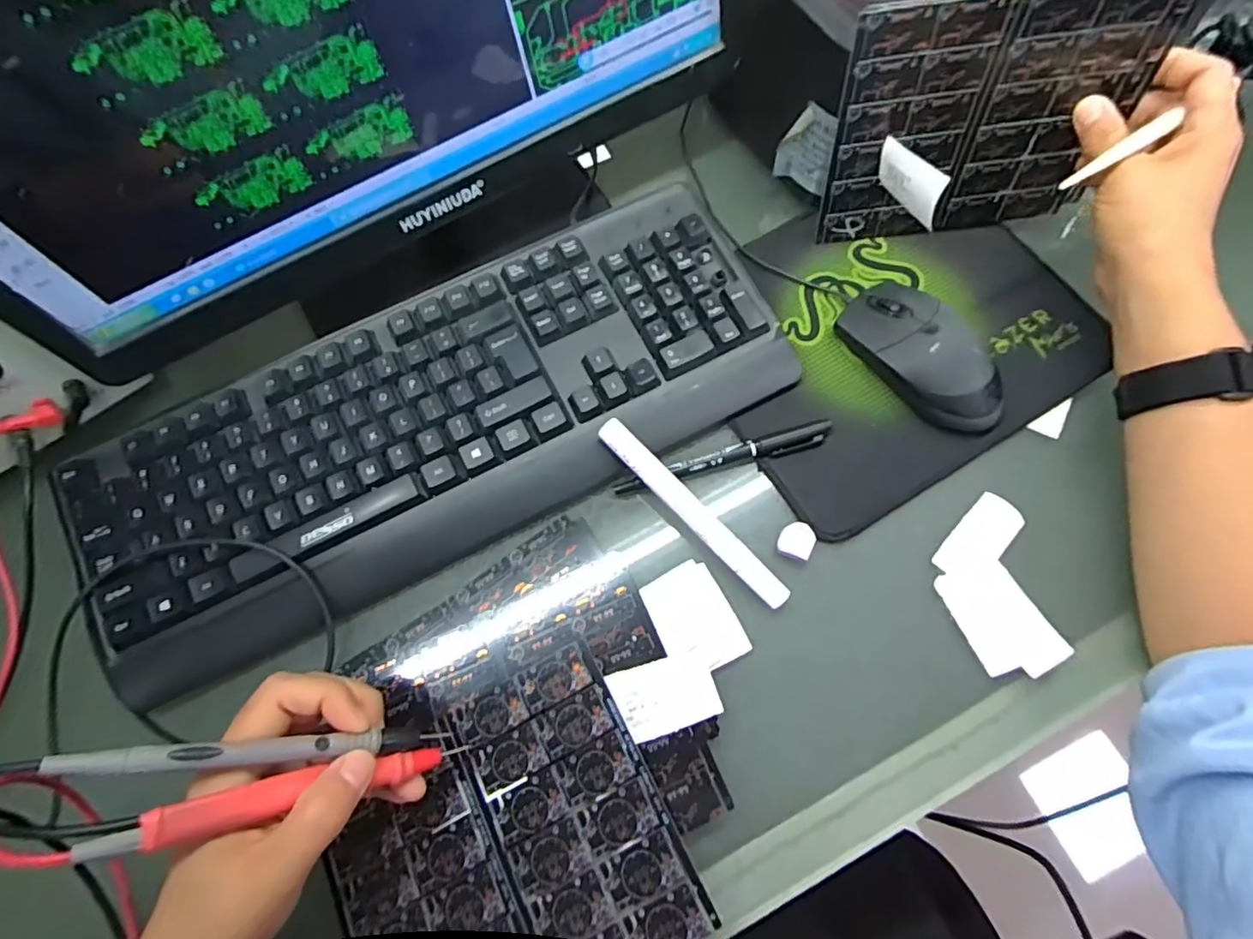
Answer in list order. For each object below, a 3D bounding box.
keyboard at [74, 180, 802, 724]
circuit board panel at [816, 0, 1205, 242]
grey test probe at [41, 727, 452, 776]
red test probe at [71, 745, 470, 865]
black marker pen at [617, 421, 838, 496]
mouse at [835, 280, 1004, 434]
[{"bbox_3d":[-0.112,-0.034,0.365,0.421,0.025,0.154,-27,71,-7],"label":"keyboard"},{"bbox_3d":[0.216,-0.209,0.365,0.175,0.141,0.005,-6,58,3],"label":"circuit board panel"},{"bbox_3d":[-0.144,0.114,0.244,0.135,0.007,0.010,11,66,-33],"label":"grey test probe"},{"bbox_3d":[-0.136,0.134,0.254,0.141,0.017,0.015,4,63,-41],"label":"red test probe"},{"bbox_3d":[0.060,-0.008,0.372,0.137,0.008,0.013,-16,70,-3],"label":"black marker pen"},{"bbox_3d":[0.183,-0.072,0.376,0.055,0.035,0.112,-27,71,-7],"label":"mouse"}]

